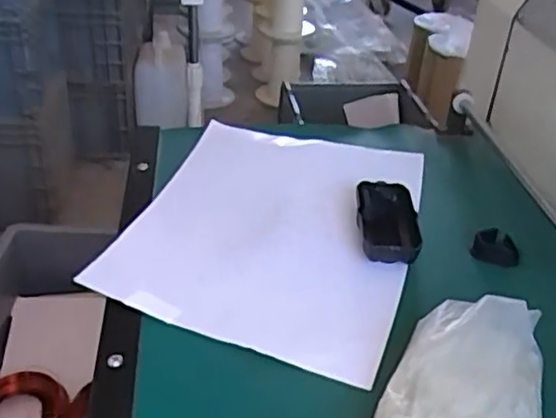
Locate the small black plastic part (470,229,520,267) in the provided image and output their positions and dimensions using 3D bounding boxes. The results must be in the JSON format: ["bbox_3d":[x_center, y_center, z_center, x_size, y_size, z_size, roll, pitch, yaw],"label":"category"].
[{"bbox_3d":[0.201,0.033,0.619,0.041,0.014,0.037,13,34,14],"label":"small black plastic part"}]

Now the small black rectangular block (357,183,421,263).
[{"bbox_3d":[0.100,0.011,0.626,0.053,0.022,0.112,5,33,2],"label":"small black rectangular block"}]

